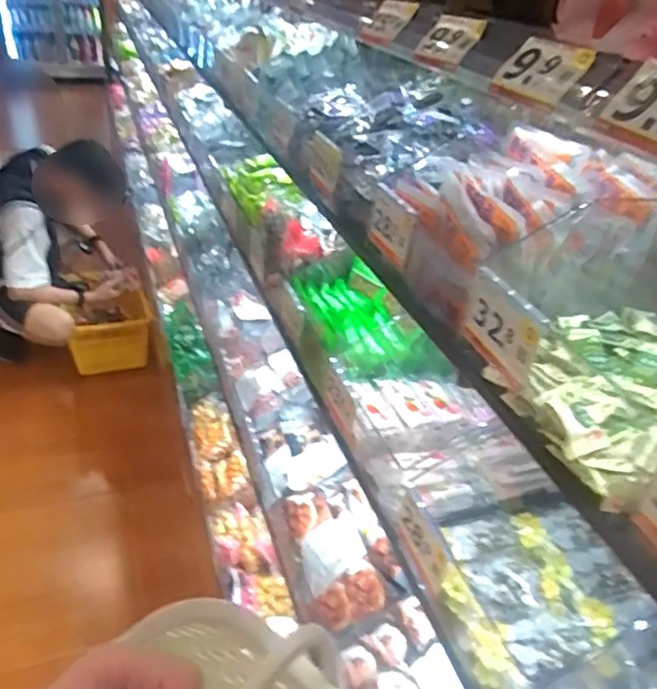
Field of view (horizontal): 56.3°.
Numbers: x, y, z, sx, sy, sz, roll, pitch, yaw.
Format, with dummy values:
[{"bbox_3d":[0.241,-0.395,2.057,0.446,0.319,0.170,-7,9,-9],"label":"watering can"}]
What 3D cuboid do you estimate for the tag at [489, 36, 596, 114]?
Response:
[{"bbox_3d":[0.177,-0.226,0.508,0.008,0.056,0.090,33,17,-34],"label":"tag"}]

